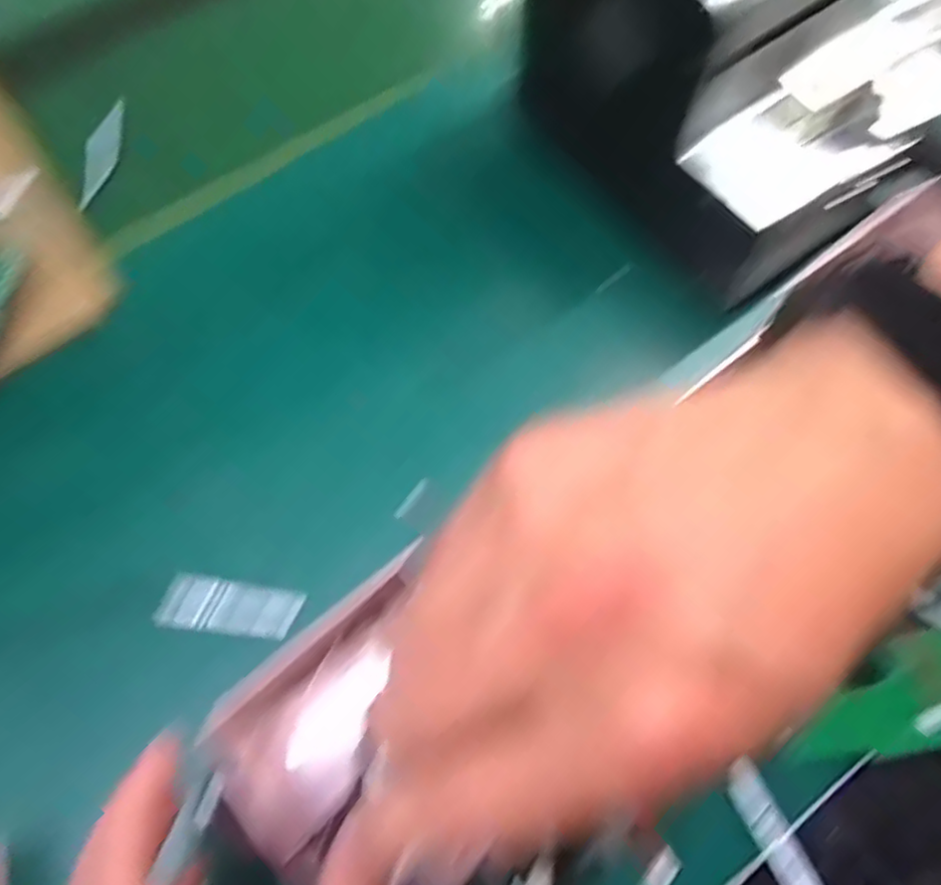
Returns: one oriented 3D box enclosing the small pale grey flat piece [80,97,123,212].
[{"bbox_3d":[-0.233,-0.183,0.408,0.007,0.018,0.076,5,88,48],"label":"small pale grey flat piece"}]

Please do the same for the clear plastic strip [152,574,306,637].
[{"bbox_3d":[-0.111,0.076,0.299,0.061,0.004,0.023,11,70,-12],"label":"clear plastic strip"}]

